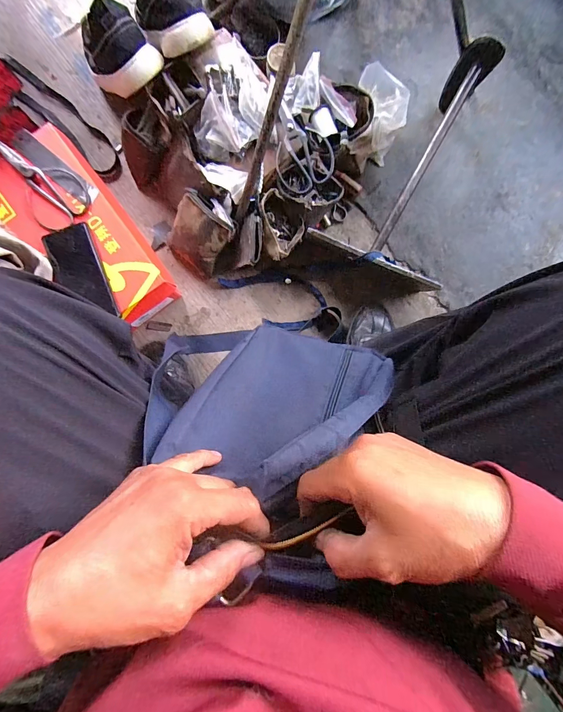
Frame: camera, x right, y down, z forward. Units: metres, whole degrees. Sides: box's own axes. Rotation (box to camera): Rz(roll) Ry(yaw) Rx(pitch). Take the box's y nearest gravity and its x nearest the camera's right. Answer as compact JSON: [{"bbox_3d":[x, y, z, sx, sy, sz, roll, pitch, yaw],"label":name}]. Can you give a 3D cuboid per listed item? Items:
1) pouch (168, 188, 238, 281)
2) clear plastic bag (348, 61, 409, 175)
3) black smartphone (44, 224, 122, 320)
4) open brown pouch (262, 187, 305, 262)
[{"bbox_3d":[-0.150,-0.215,0.613,0.105,0.034,0.133,36,127,-7],"label":"pouch"},{"bbox_3d":[0.170,-0.415,0.600,0.088,0.080,0.132,8,91,-1],"label":"clear plastic bag"},{"bbox_3d":[-0.315,-0.129,0.531,0.075,0.013,0.149,-19,85,-3],"label":"black smartphone"},{"bbox_3d":[0.001,-0.237,0.608,0.078,0.045,0.115,-18,109,-18],"label":"open brown pouch"}]

